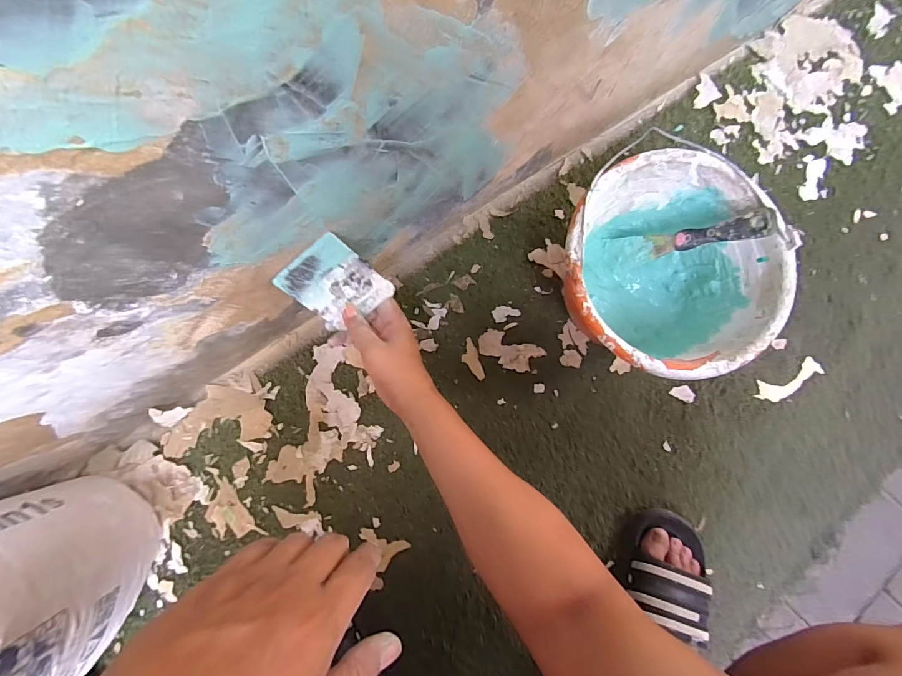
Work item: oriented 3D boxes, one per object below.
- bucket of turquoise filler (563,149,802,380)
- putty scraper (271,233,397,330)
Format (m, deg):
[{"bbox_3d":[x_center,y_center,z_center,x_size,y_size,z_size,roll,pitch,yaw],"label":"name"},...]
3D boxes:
[{"bbox_3d":[0.244,-0.074,0.522,0.235,0.166,0.241,0,83,-2],"label":"bucket of turquoise filler"},{"bbox_3d":[-0.120,-0.054,0.439,0.081,0.100,0.005,-35,48,10],"label":"putty scraper"}]

